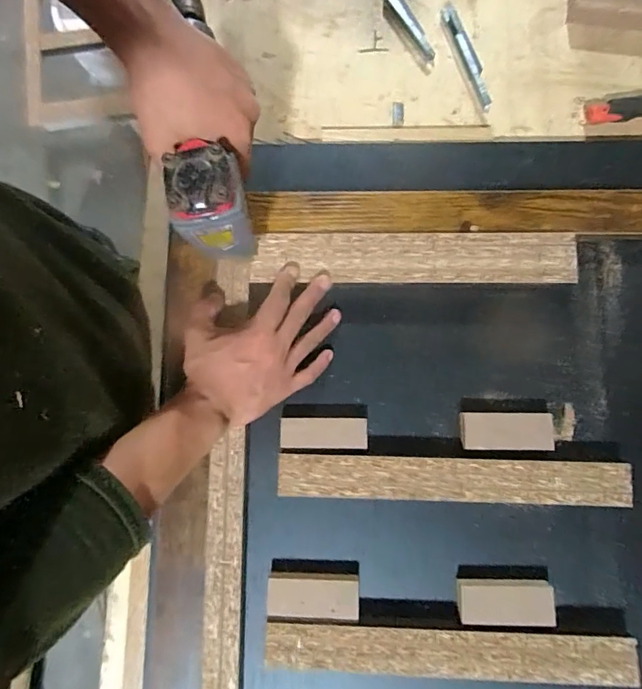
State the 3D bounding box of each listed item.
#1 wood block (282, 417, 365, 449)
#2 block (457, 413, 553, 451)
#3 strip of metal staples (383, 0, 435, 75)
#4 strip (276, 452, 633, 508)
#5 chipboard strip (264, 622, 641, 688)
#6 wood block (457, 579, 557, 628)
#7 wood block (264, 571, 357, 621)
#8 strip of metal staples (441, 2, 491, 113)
[{"bbox_3d":[0.003,0.083,0.414,0.079,0.012,0.027,0,82,2],"label":"wood block"},{"bbox_3d":[0.169,0.080,0.410,0.081,0.016,0.033,1,82,2],"label":"block"},{"bbox_3d":[0.091,-0.359,0.495,0.024,0.005,0.125,-27,82,-2],"label":"strip of metal staples"},{"bbox_3d":[0.116,0.121,0.400,0.304,0.020,0.037,1,82,2],"label":"strip"},{"bbox_3d":[0.108,0.262,0.382,0.306,0.023,0.038,2,82,2],"label":"chipboard strip"},{"bbox_3d":[0.160,0.224,0.388,0.081,0.015,0.033,1,82,2],"label":"wood block"},{"bbox_3d":[-0.007,0.220,0.392,0.079,0.015,0.033,2,82,2],"label":"wood block"},{"bbox_3d":[0.160,-0.316,0.486,0.017,0.013,0.131,-18,82,-1],"label":"strip of metal staples"}]

